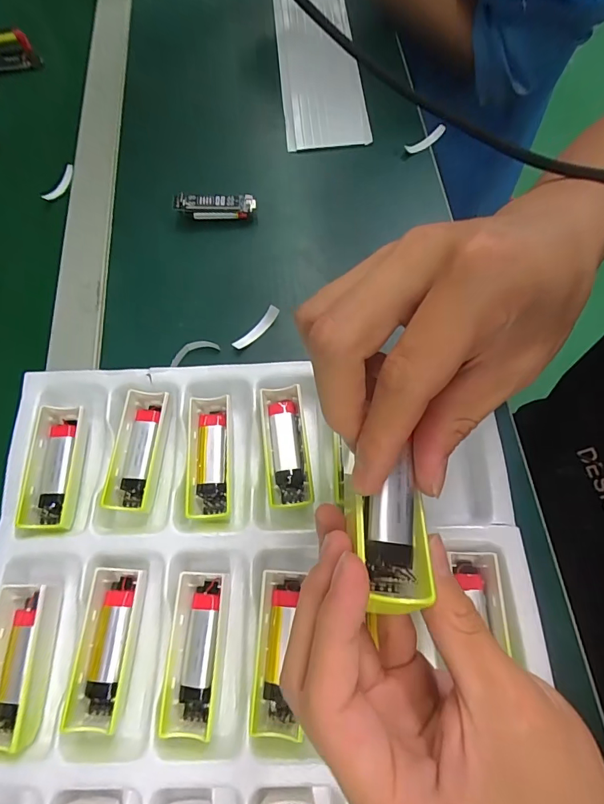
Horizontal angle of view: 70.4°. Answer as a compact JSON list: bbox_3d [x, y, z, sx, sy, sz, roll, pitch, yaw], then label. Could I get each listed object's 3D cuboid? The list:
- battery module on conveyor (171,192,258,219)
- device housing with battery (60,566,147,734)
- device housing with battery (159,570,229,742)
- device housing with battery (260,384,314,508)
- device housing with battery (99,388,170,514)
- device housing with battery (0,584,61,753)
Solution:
[{"bbox_3d":[-0.075,-0.168,0.371,0.069,0.022,0.013,-1,68,1],"label":"battery module on conveyor"},{"bbox_3d":[-0.110,0.137,0.242,0.029,0.016,0.078,3,68,3],"label":"device housing with battery"},{"bbox_3d":[-0.059,0.139,0.243,0.029,0.017,0.078,2,68,3],"label":"device housing with battery"},{"bbox_3d":[-0.011,0.029,0.286,0.028,0.019,0.078,-7,68,-1],"label":"device housing with battery"},{"bbox_3d":[-0.108,0.031,0.283,0.027,0.016,0.079,6,68,4],"label":"device housing with battery"},{"bbox_3d":[-0.159,0.146,0.240,0.032,0.016,0.078,-4,68,0],"label":"device housing with battery"}]

